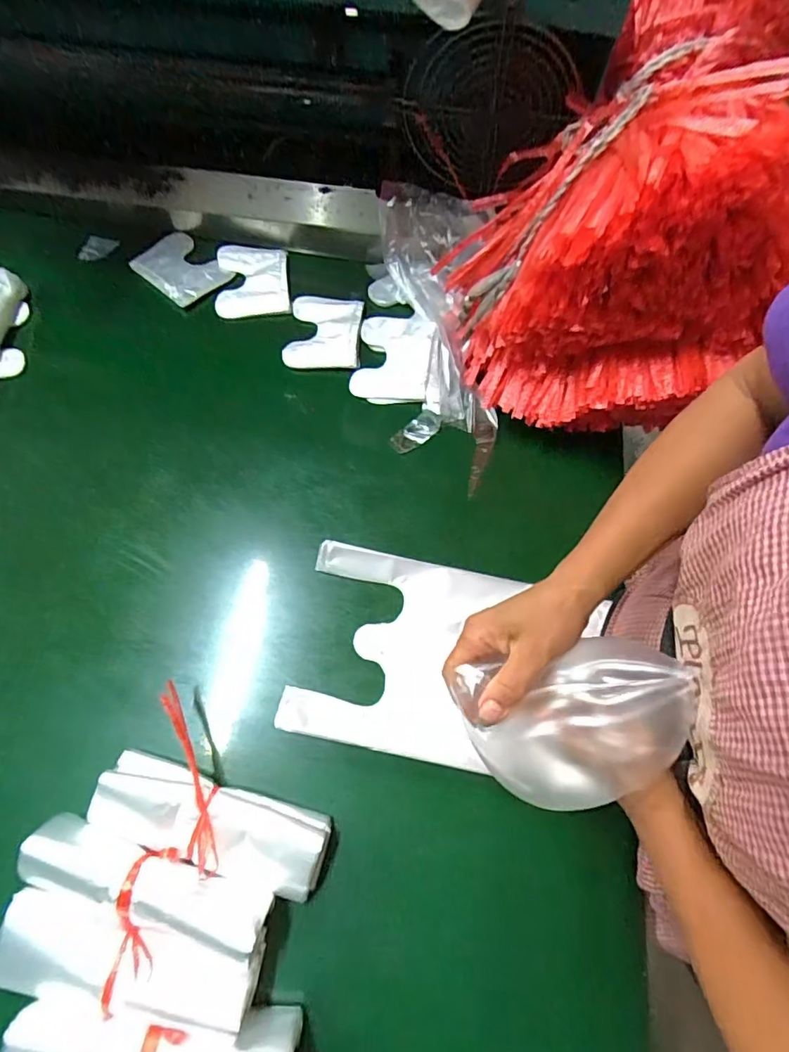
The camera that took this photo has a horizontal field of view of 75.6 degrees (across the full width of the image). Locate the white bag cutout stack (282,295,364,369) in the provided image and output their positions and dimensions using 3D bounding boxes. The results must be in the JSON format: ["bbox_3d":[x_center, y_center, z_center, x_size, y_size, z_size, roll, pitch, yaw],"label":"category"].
[{"bbox_3d":[-0.097,-0.266,0.695,0.098,0.019,0.114,4,65,-1],"label":"white bag cutout stack"}]

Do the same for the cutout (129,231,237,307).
[{"bbox_3d":[-0.305,-0.369,0.726,0.121,0.010,0.093,42,70,15],"label":"cutout"}]

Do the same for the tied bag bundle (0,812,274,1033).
[{"bbox_3d":[-0.213,0.321,0.420,0.214,0.059,0.114,9,67,1],"label":"tied bag bundle"}]

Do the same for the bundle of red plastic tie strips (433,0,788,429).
[{"bbox_3d":[0.276,-0.392,0.564,0.345,0.302,0.515,17,66,5],"label":"bundle of red plastic tie strips"}]

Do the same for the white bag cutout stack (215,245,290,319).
[{"bbox_3d":[-0.203,-0.352,0.724,0.099,0.015,0.114,-5,69,-5],"label":"white bag cutout stack"}]

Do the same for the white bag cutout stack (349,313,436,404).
[{"bbox_3d":[-0.001,-0.227,0.677,0.098,0.031,0.128,8,65,1],"label":"white bag cutout stack"}]

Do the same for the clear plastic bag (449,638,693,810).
[{"bbox_3d":[0.113,0.122,0.318,0.120,0.064,0.090,-12,70,-7],"label":"clear plastic bag"}]

